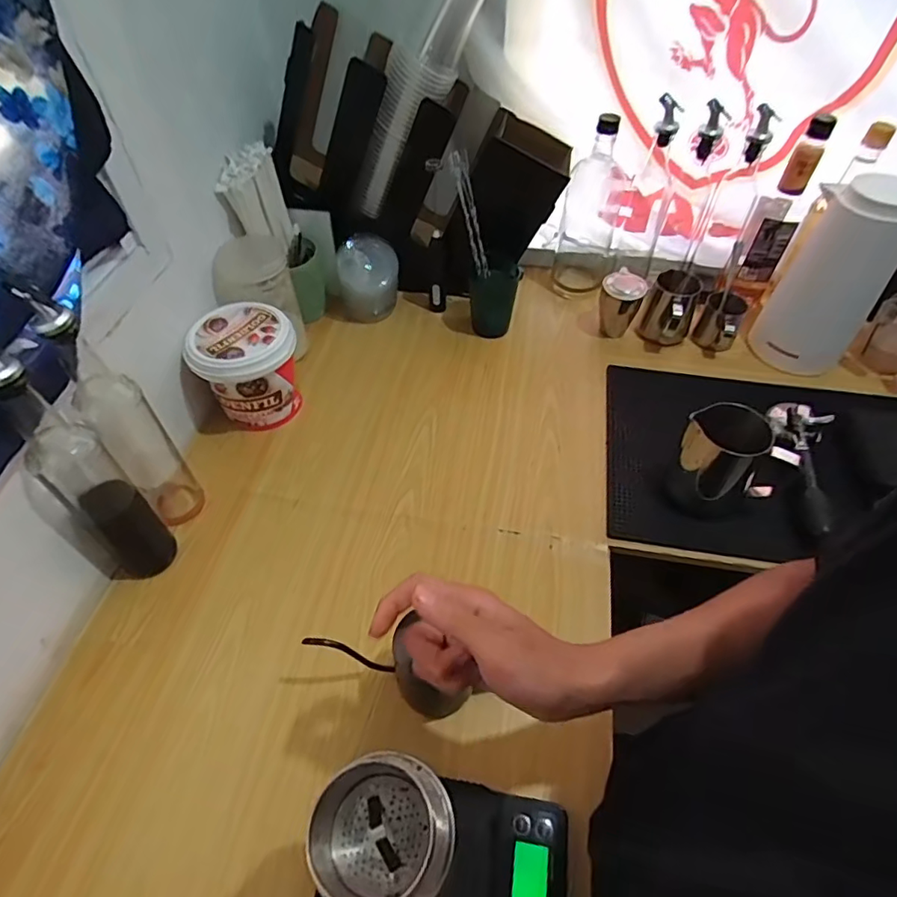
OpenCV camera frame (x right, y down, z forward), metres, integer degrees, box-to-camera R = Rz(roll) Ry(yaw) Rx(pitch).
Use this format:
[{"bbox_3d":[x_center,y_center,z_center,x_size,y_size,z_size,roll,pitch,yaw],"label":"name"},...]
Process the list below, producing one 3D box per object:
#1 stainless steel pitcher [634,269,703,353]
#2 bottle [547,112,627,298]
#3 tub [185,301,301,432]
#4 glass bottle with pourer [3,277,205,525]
[{"bbox_3d":[0.330,-0.208,0.819,0.074,0.095,0.081,20,54,17],"label":"stainless steel pitcher"},{"bbox_3d":[0.223,-0.371,0.847,0.090,0.269,0.076,11,52,10],"label":"bottle"},{"bbox_3d":[-0.260,-0.106,0.722,0.123,0.126,0.120,-1,50,1],"label":"tub"},{"bbox_3d":[-0.337,-0.031,0.557,0.058,0.318,0.056,-36,58,-25],"label":"glass bottle with pourer"}]

